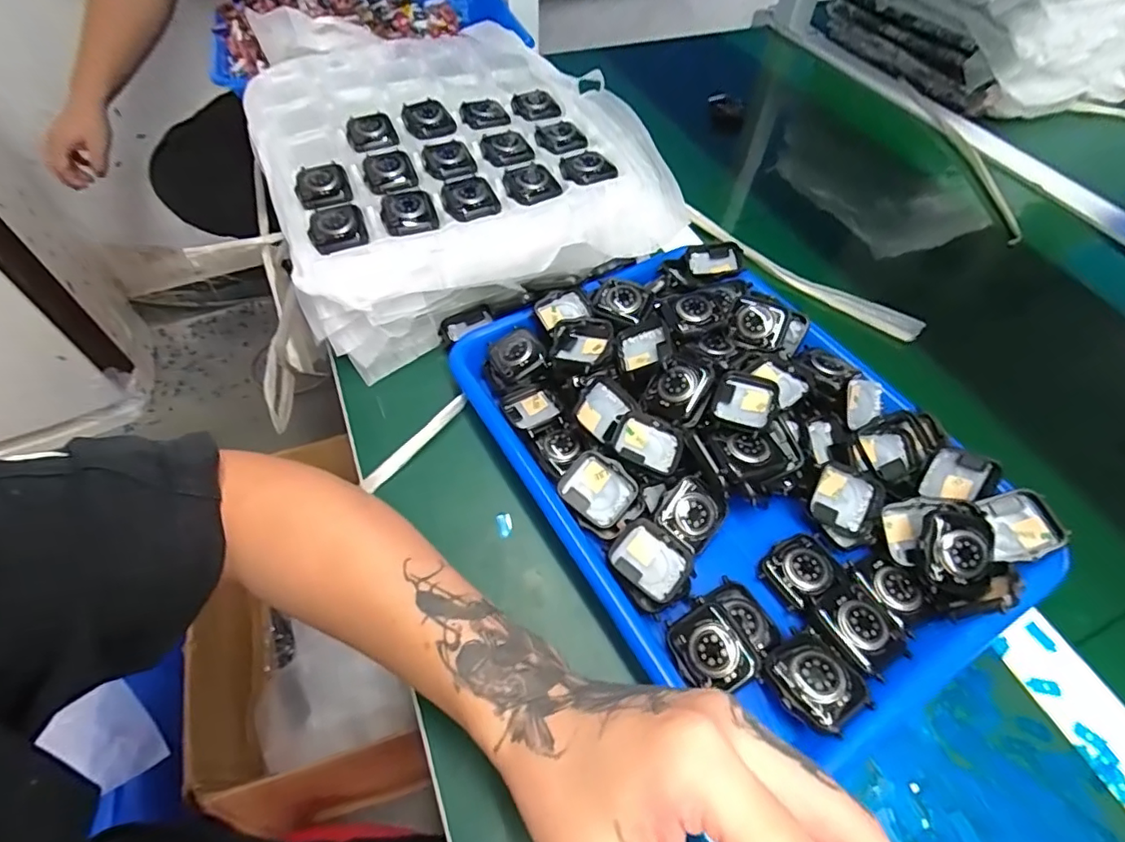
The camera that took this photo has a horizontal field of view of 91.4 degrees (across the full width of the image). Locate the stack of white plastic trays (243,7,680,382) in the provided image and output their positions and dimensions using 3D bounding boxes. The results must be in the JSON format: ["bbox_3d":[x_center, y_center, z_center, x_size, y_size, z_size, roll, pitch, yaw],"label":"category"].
[{"bbox_3d":[-0.117,-0.257,0.519,0.303,0.086,0.421,-20,57,-15],"label":"stack of white plastic trays"}]

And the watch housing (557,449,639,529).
[{"bbox_3d":[0.022,0.042,0.338,0.043,0.010,0.037,38,78,15],"label":"watch housing"}]

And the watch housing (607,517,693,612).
[{"bbox_3d":[0.051,0.080,0.312,0.038,0.010,0.046,-33,61,-22],"label":"watch housing"}]

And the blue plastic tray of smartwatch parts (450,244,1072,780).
[{"bbox_3d":[0.101,0.015,0.354,0.239,0.047,0.333,-29,59,-20],"label":"blue plastic tray of smartwatch parts"}]

